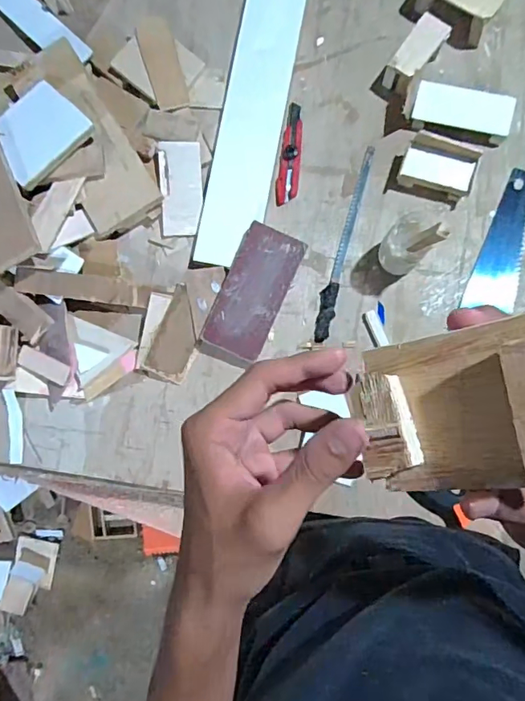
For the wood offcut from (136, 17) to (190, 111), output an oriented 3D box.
[{"bbox_3d":[-0.159,-0.457,0.784,0.054,0.014,0.133,-16,100,9],"label":"wood offcut"}]

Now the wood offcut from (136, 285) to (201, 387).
[{"bbox_3d":[-0.141,-0.025,0.750,0.081,0.033,0.144,10,85,7],"label":"wood offcut"}]

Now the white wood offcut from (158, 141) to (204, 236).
[{"bbox_3d":[-0.127,-0.256,0.770,0.064,0.011,0.147,-3,86,-9],"label":"white wood offcut"}]

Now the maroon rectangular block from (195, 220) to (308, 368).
[{"bbox_3d":[-0.017,-0.081,0.732,0.093,0.026,0.207,24,87,8],"label":"maroon rectangular block"}]

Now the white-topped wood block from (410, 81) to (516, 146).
[{"bbox_3d":[0.305,-0.365,0.747,0.142,0.025,0.067,16,85,7],"label":"white-topped wood block"}]

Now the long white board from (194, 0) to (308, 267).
[{"bbox_3d":[-0.013,-0.372,0.769,0.100,0.014,0.487,10,86,5],"label":"long white board"}]

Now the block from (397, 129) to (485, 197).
[{"bbox_3d":[0.264,-0.277,0.728,0.106,0.062,0.069,18,86,8],"label":"block"}]

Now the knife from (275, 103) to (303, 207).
[{"bbox_3d":[0.045,-0.310,0.772,0.033,0.014,0.160,6,84,6],"label":"knife"}]

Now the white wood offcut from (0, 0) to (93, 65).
[{"bbox_3d":[-0.402,-0.575,0.823,0.056,0.016,0.329,-44,75,-3],"label":"white wood offcut"}]

